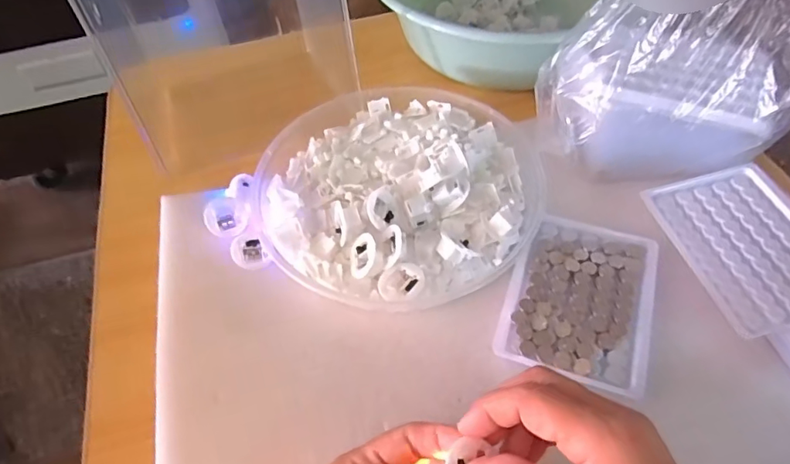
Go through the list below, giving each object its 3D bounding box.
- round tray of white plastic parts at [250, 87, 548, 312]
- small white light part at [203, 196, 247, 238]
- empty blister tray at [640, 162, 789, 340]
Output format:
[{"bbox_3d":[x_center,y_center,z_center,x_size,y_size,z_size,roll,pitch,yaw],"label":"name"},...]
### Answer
[{"bbox_3d":[-0.003,-0.043,0.425,0.213,0.038,0.219,-2,53,2],"label":"round tray of white plastic parts"},{"bbox_3d":[-0.139,-0.012,0.428,0.033,0.015,0.034,-2,53,2],"label":"small white light part"},{"bbox_3d":[0.255,0.008,0.375,0.098,0.014,0.128,-13,53,-6],"label":"empty blister tray"}]

